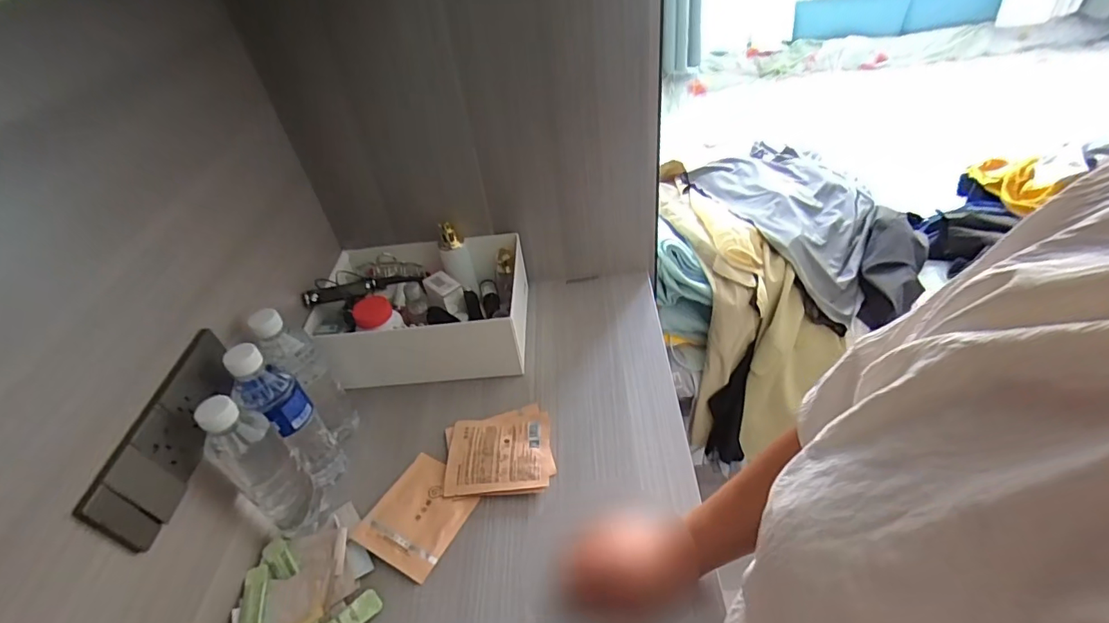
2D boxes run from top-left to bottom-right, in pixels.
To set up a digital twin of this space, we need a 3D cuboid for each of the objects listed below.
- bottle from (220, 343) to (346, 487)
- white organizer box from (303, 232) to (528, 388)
[{"bbox_3d":[-0.301,0.125,0.584,0.057,0.222,0.056,-36,49,-27],"label":"bottle"},{"bbox_3d":[-0.193,-0.008,0.780,0.295,0.120,0.201,-7,42,2],"label":"white organizer box"}]

